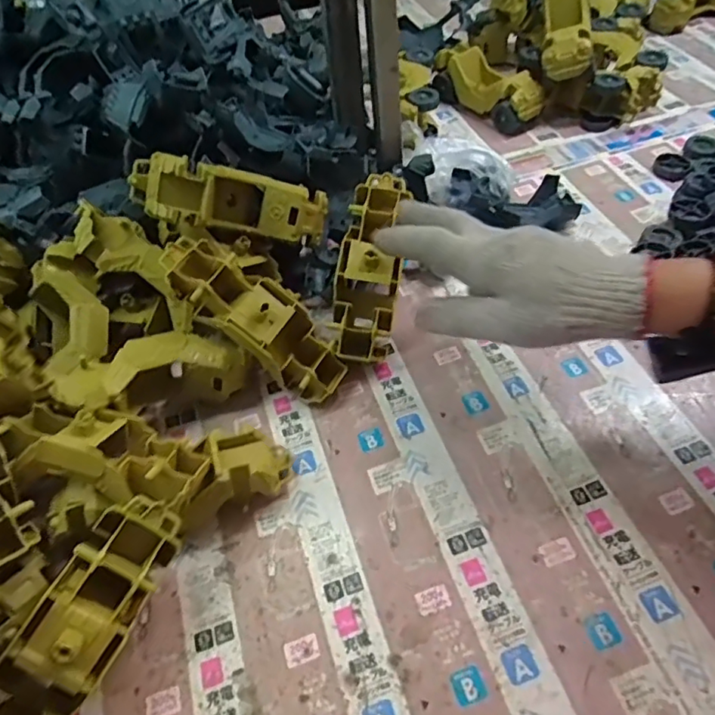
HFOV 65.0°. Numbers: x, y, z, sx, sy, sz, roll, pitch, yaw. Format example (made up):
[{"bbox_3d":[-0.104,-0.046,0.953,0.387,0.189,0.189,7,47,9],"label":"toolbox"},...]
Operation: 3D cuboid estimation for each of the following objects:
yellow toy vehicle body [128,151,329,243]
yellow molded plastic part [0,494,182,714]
[{"bbox_3d":[-0.109,-0.142,0.504,0.174,0.064,0.060,4,47,-28],"label":"yellow toy vehicle body"},{"bbox_3d":[-0.173,0.173,0.354,0.052,0.063,0.176,27,78,23],"label":"yellow molded plastic part"}]

